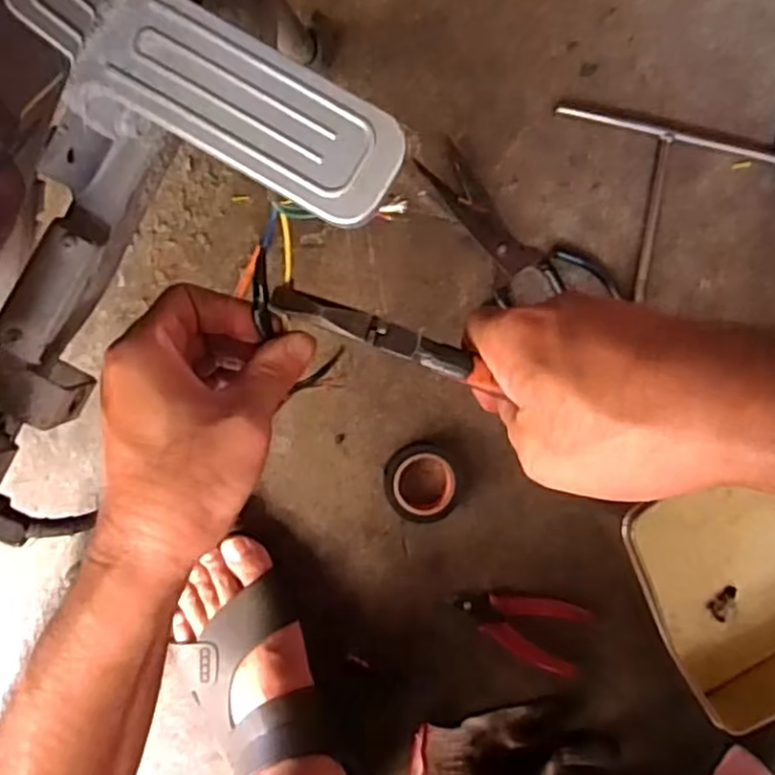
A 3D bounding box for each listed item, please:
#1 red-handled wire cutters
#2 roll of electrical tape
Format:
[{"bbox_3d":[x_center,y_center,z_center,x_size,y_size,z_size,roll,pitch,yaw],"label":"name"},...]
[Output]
[{"bbox_3d":[0.112,0.192,0.584,0.112,0.024,0.054,25,89,-8],"label":"red-handled wire cutters"},{"bbox_3d":[0.028,0.076,0.565,0.059,0.017,0.063,0,93,-8],"label":"roll of electrical tape"}]

